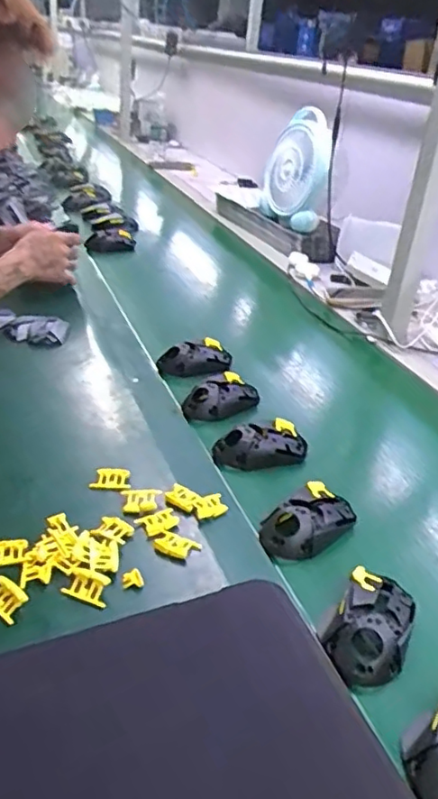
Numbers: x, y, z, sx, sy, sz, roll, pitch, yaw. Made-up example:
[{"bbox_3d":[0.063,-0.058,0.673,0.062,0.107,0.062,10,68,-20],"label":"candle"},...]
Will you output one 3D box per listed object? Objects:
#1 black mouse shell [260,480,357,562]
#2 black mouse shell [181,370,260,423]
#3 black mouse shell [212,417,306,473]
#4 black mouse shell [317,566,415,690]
[{"bbox_3d":[0.095,0.126,0.653,0.113,0.033,0.068,-17,38,-34],"label":"black mouse shell"},{"bbox_3d":[0.002,-0.003,0.862,0.116,0.034,0.061,-22,41,-38],"label":"black mouse shell"},{"bbox_3d":[0.053,0.058,0.768,0.120,0.040,0.058,-6,33,-20],"label":"black mouse shell"},{"bbox_3d":[0.130,0.193,0.539,0.070,0.032,0.108,18,33,19],"label":"black mouse shell"}]

